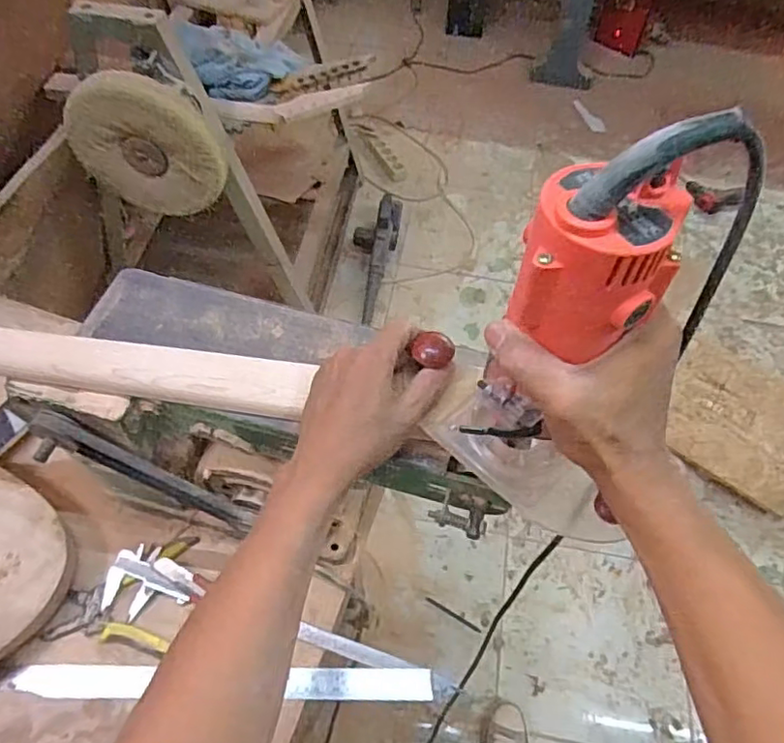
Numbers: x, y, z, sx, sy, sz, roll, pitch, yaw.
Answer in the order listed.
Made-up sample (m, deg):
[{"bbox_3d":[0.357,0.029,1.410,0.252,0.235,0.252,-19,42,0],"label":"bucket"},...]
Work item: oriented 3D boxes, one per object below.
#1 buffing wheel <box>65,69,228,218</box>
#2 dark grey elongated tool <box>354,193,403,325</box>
[{"bbox_3d":[-0.421,-0.391,1.045,0.241,0.259,0.067,-15,51,28],"label":"buffing wheel"},{"bbox_3d":[-0.071,-0.369,1.835,0.130,0.124,0.473,13,58,4],"label":"dark grey elongated tool"}]

